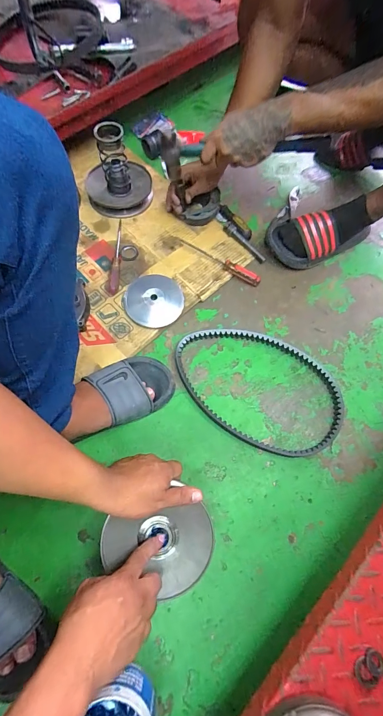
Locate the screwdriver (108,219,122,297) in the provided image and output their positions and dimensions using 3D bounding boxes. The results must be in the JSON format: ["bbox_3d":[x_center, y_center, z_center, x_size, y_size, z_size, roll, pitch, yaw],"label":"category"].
[{"bbox_3d":[-0.163,-0.227,0.711,0.019,0.024,0.199,2,69,-2],"label":"screwdriver"}]

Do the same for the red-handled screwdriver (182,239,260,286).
[{"bbox_3d":[0.063,-0.215,0.727,0.198,0.022,0.025,27,70,7],"label":"red-handled screwdriver"}]

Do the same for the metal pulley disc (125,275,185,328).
[{"bbox_3d":[-0.080,-0.122,0.680,0.122,0.019,0.116,1,69,-3],"label":"metal pulley disc"}]

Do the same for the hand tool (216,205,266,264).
[{"bbox_3d":[0.112,-0.294,0.762,0.054,0.021,0.174,-30,74,-13],"label":"hand tool"}]

